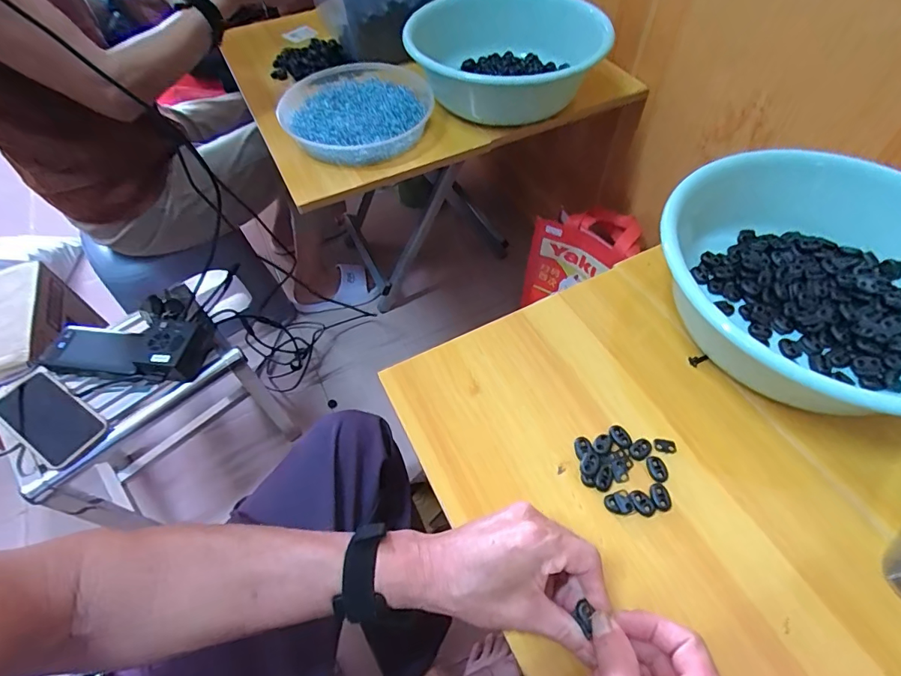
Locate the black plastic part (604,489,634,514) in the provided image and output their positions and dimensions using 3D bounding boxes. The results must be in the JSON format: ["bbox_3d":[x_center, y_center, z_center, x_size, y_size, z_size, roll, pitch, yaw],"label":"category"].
[{"bbox_3d":[0.141,0.137,0.379,0.021,0.010,0.018,-18,57,-10],"label":"black plastic part"}]

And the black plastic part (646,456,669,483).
[{"bbox_3d":[0.180,0.113,0.395,0.017,0.004,0.022,-7,56,-2],"label":"black plastic part"}]

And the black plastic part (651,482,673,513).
[{"bbox_3d":[0.176,0.133,0.381,0.015,0.004,0.022,-8,56,-3],"label":"black plastic part"}]

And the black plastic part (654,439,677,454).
[{"bbox_3d":[0.193,0.097,0.409,0.019,0.004,0.012,5,56,6],"label":"black plastic part"}]

